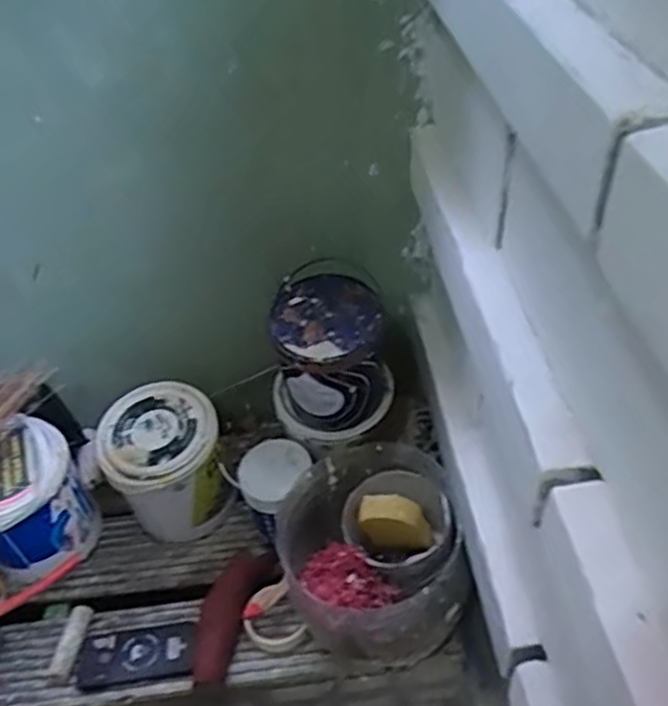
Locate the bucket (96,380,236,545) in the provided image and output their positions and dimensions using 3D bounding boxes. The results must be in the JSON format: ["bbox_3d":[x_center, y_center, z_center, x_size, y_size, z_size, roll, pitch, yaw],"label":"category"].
[{"bbox_3d":[-0.254,0.179,1.129,0.169,0.214,0.156,-3,42,3],"label":"bucket"}]

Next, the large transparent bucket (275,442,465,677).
[{"bbox_3d":[0.049,0.276,0.979,0.226,0.190,0.251,-8,42,-2],"label":"large transparent bucket"}]

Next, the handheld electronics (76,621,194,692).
[{"bbox_3d":[-0.279,0.427,1.021,0.157,0.004,0.075,-9,42,-3],"label":"handheld electronics"}]

